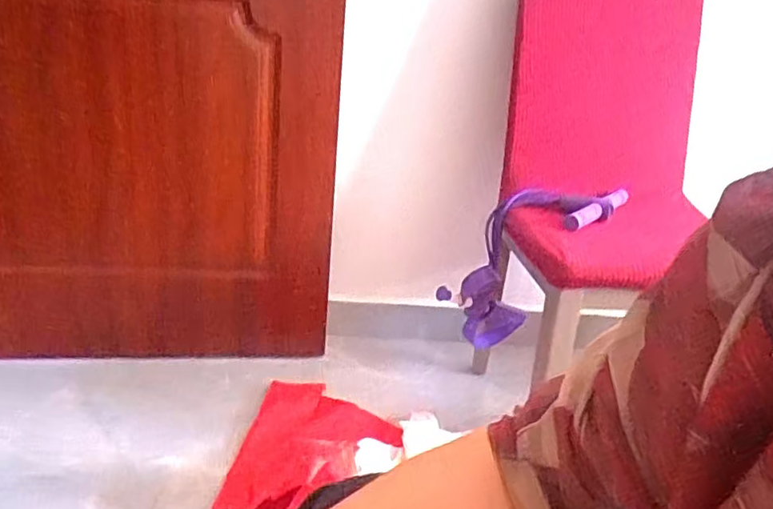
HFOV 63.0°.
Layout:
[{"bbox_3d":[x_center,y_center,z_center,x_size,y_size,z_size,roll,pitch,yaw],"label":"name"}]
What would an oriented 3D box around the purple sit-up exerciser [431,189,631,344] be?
[{"bbox_3d":[0.260,0.024,1.218,0.195,0.433,0.189,34,21,-4],"label":"purple sit-up exerciser"}]

